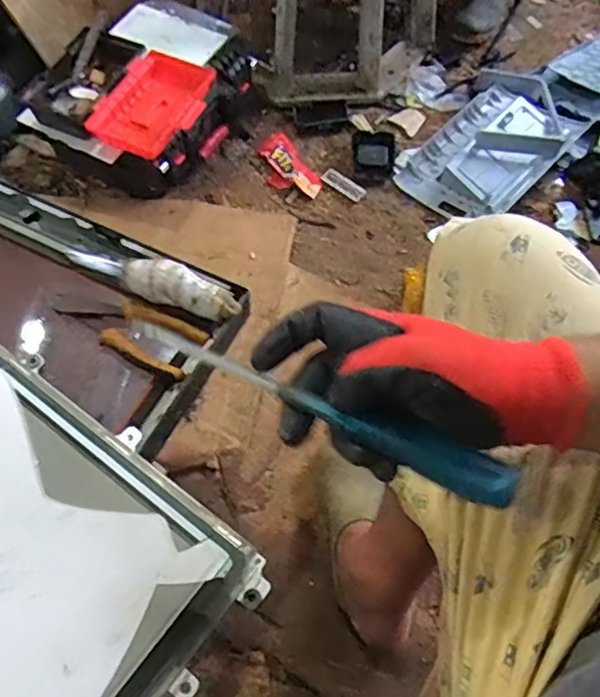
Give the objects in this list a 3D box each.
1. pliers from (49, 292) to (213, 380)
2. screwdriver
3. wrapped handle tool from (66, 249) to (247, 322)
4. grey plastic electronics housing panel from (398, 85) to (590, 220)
[{"bbox_3d":[-0.169,-0.024,0.566,0.164,0.011,0.053,25,83,17],"label":"pliers"},{"bbox_3d":[0.013,0.032,0.345,0.233,0.019,0.020,24,63,12],"label":"screwdriver"},{"bbox_3d":[-0.147,-0.069,0.572,0.202,0.040,0.034,25,66,13],"label":"wrapped handle tool"},{"bbox_3d":[0.353,-0.369,1.081,0.310,0.065,0.221,-40,69,-18],"label":"grey plastic electronics housing panel"}]

